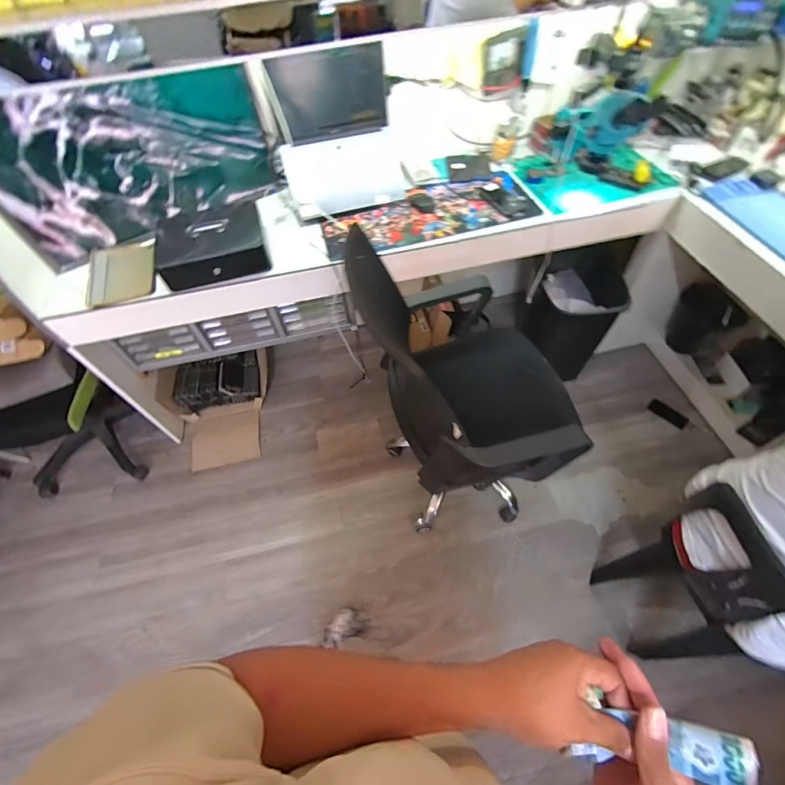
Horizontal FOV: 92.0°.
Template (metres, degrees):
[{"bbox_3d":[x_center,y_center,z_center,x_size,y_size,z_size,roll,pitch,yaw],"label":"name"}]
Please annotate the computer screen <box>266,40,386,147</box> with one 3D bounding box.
[{"bbox_3d":[-0.167,-0.853,1.086,0.328,0.198,0.053,-25,58,-13],"label":"computer screen"}]

